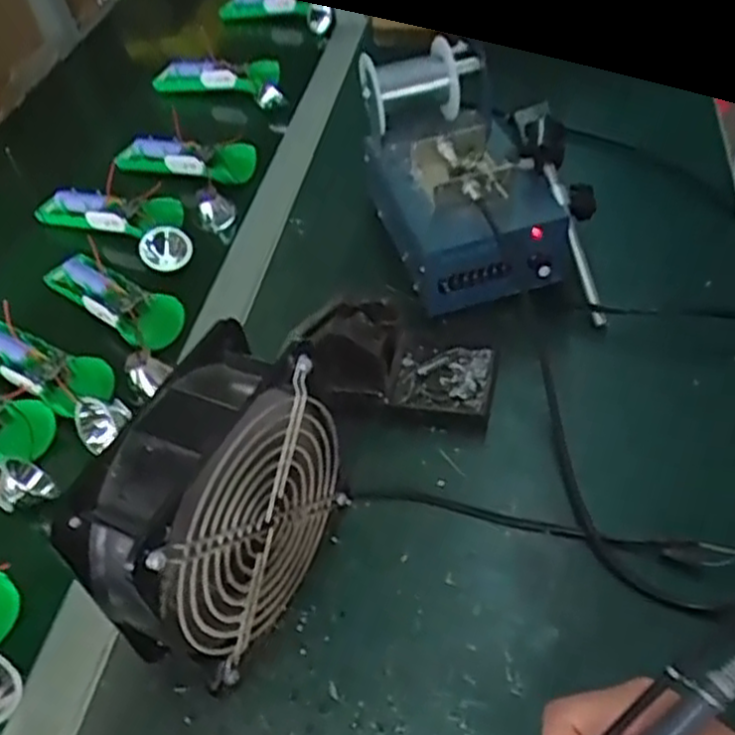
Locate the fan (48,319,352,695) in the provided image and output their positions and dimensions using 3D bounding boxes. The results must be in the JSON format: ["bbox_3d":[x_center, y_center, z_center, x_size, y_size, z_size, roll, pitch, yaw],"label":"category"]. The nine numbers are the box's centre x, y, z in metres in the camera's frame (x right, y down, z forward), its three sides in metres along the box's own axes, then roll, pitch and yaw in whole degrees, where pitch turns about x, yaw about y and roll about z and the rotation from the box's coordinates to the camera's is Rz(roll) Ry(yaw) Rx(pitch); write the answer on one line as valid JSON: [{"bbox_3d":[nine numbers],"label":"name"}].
[{"bbox_3d":[-0.077,0.081,0.408,0.060,0.153,0.147,18,52,26],"label":"fan"}]

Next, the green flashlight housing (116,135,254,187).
[{"bbox_3d":[-0.163,-0.183,0.685,0.152,0.037,0.017,12,49,22],"label":"green flashlight housing"}]

